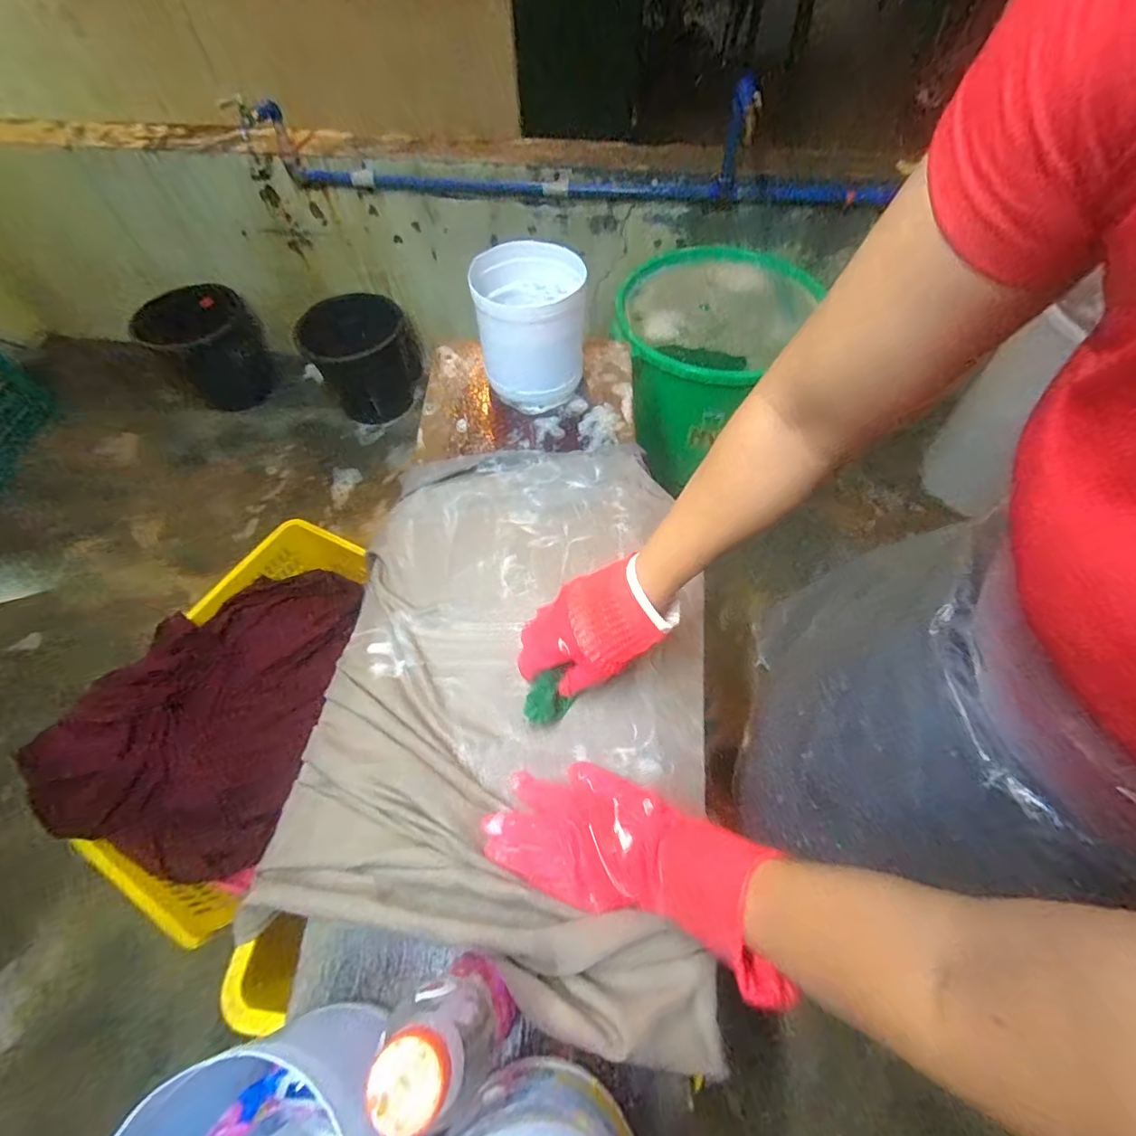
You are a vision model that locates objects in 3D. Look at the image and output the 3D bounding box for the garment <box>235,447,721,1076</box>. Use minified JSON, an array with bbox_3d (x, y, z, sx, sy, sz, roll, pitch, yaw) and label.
[{"bbox_3d":[-0.043,0.101,0.580,0.431,0.062,0.614,6,59,5],"label":"garment"}]

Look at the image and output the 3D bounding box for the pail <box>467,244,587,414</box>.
[{"bbox_3d":[-0.053,-0.344,0.760,0.147,0.169,0.138,-12,59,-6],"label":"pail"}]

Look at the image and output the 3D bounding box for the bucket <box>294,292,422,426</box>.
[{"bbox_3d":[-0.631,-0.643,1.645,0.303,0.299,0.303,0,59,1],"label":"bucket"}]

